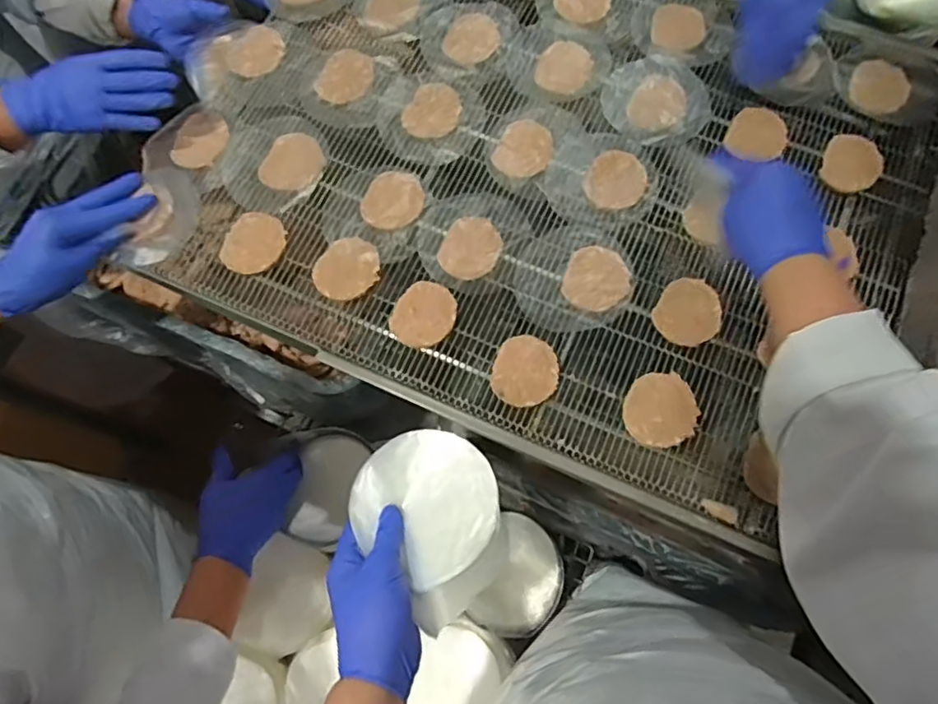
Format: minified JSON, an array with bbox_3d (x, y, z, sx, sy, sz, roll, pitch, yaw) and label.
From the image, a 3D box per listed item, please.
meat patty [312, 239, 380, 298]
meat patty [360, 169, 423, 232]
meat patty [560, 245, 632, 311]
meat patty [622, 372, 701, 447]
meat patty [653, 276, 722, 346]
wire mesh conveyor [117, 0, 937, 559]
[{"bbox_3d":[-0.129,-0.088,0.643,0.069,0.013,0.063,0,63,0],"label":"meat patty"},{"bbox_3d":[-0.084,-0.169,0.666,0.065,0.008,0.076,9,63,5],"label":"meat patty"},{"bbox_3d":[0.133,-0.076,0.632,0.065,0.010,0.068,0,63,0],"label":"meat patty"},{"bbox_3d":[0.184,0.054,0.583,0.070,0.017,0.065,0,63,0],"label":"meat patty"},{"bbox_3d":[0.223,-0.041,0.619,0.061,0.004,0.069,27,82,12],"label":"meat patty"},{"bbox_3d":[0.075,-0.219,0.682,0.767,0.019,0.611,23,75,8],"label":"wire mesh conveyor"}]

